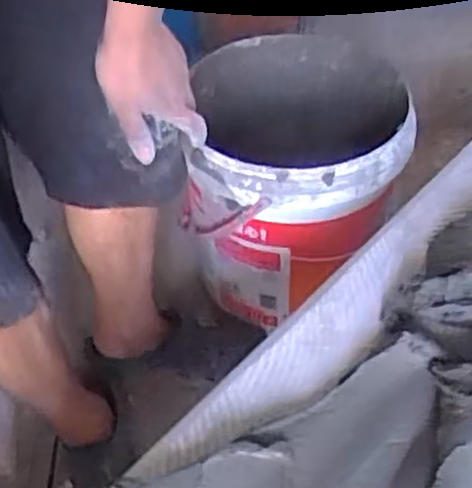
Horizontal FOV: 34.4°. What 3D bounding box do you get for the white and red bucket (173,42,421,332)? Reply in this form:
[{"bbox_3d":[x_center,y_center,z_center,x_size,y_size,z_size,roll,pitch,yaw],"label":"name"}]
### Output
[{"bbox_3d":[0.081,-0.092,1.090,0.294,0.286,0.304,-2,46,2],"label":"white and red bucket"}]

